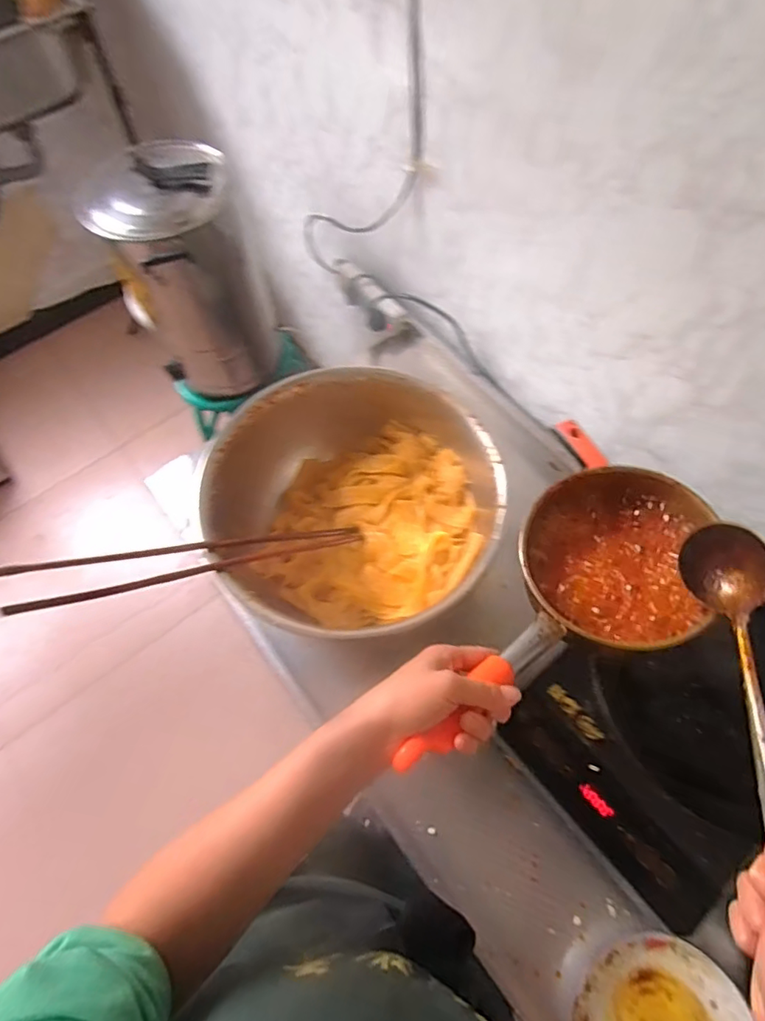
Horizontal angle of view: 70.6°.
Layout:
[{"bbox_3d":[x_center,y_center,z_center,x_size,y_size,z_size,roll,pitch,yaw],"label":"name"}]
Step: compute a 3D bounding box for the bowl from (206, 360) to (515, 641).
[{"bbox_3d":[-0.035,0.002,0.768,0.374,0.169,0.363,-1,63,1],"label":"bowl"}]

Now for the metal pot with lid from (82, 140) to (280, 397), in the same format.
[{"bbox_3d":[-0.357,-0.428,1.051,0.226,0.433,0.233,39,71,19],"label":"metal pot with lid"}]

